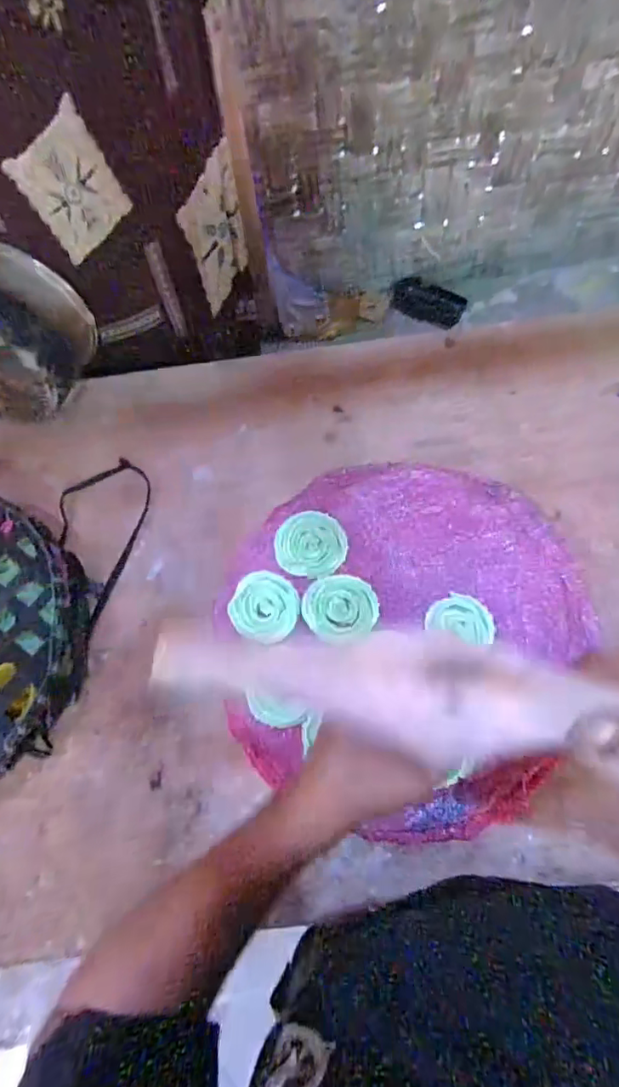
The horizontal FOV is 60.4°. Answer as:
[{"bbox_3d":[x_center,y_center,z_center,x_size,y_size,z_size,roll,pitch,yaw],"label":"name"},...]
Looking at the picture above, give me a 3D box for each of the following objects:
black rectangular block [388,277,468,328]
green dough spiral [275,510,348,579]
[{"bbox_3d":[0.191,-0.386,0.851,0.119,0.034,0.050,36,73,20],"label":"black rectangular block"},{"bbox_3d":[0.001,0.000,0.583,0.076,0.004,0.076,-2,64,5],"label":"green dough spiral"}]

